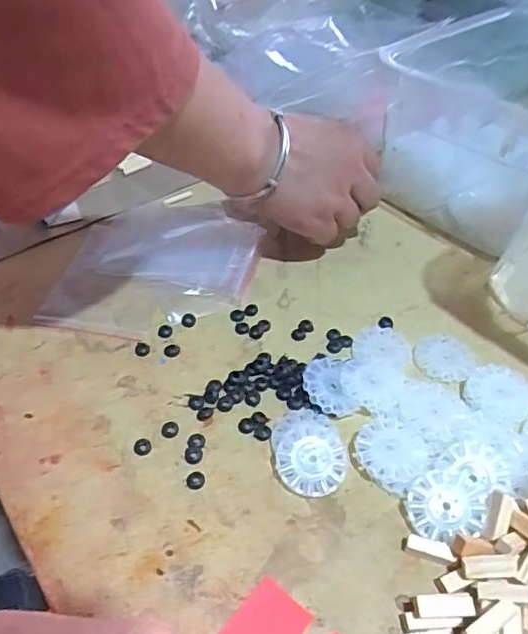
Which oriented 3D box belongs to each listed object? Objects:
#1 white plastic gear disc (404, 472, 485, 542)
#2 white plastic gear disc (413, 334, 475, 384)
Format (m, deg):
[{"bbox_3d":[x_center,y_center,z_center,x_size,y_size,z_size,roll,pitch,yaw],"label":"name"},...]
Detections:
[{"bbox_3d":[0.097,0.101,0.300,0.040,0.004,0.035,-12,60,-1],"label":"white plastic gear disc"},{"bbox_3d":[0.123,0.027,0.382,0.038,0.005,0.047,17,46,13],"label":"white plastic gear disc"}]

